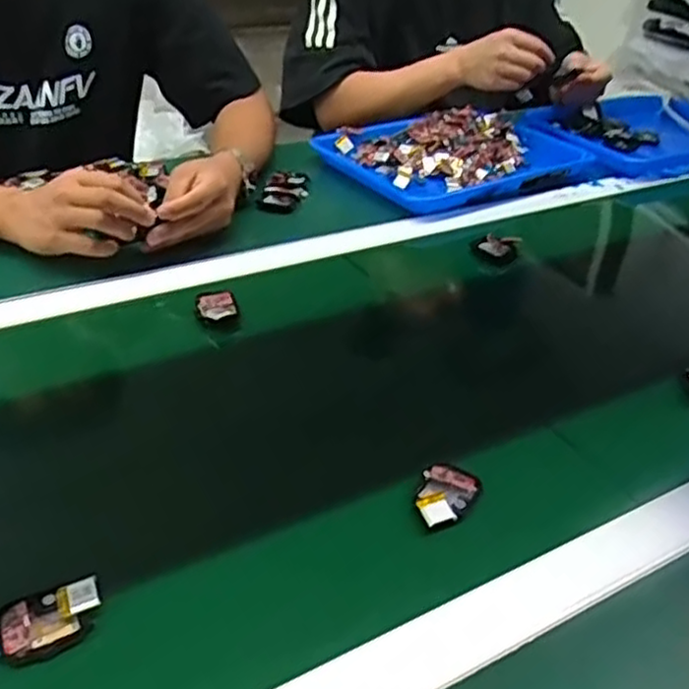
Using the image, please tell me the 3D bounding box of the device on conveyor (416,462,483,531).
[{"bbox_3d":[0.066,0.100,0.488,0.036,0.011,0.056,24,40,24],"label":"device on conveyor"}]

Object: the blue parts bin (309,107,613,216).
[{"bbox_3d":[0.159,-0.268,1.019,0.360,0.047,0.243,-19,40,-30],"label":"blue parts bin"}]

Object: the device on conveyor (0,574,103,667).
[{"bbox_3d":[-0.160,0.150,0.396,0.053,0.017,0.037,-11,39,-20],"label":"device on conveyor"}]

